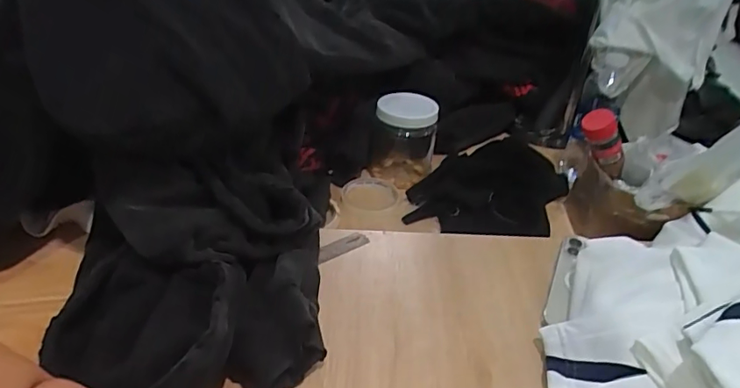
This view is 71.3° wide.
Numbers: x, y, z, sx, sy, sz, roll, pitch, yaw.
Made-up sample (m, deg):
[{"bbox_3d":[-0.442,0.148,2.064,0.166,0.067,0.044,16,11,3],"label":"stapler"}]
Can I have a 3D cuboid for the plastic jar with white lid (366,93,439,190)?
[{"bbox_3d":[0.051,-0.081,0.810,0.102,0.126,0.087,2,34,-2],"label":"plastic jar with white lid"}]

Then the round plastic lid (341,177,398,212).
[{"bbox_3d":[0.001,0.001,0.781,0.083,0.011,0.091,2,34,-1],"label":"round plastic lid"}]

